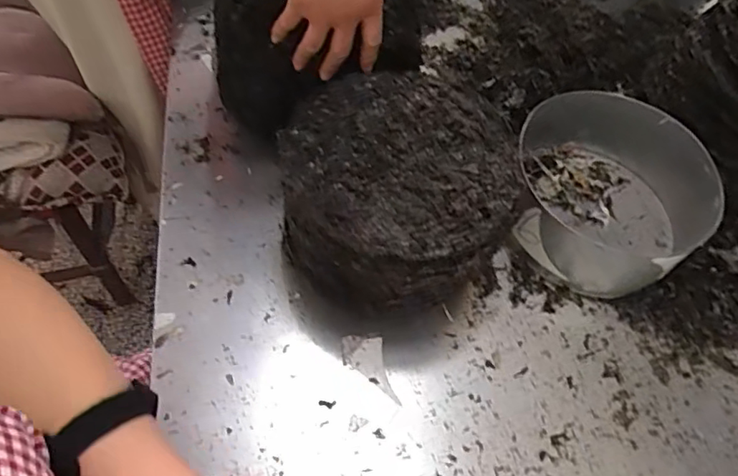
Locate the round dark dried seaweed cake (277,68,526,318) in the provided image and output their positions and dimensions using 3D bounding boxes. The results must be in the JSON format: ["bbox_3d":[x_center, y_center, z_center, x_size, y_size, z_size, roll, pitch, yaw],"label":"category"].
[{"bbox_3d":[0.022,-0.027,0.527,0.194,0.156,0.194,7,58,-1],"label":"round dark dried seaweed cake"}]

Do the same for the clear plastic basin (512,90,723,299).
[{"bbox_3d":[0.250,-0.047,0.602,0.197,0.087,0.204,2,57,-3],"label":"clear plastic basin"}]

